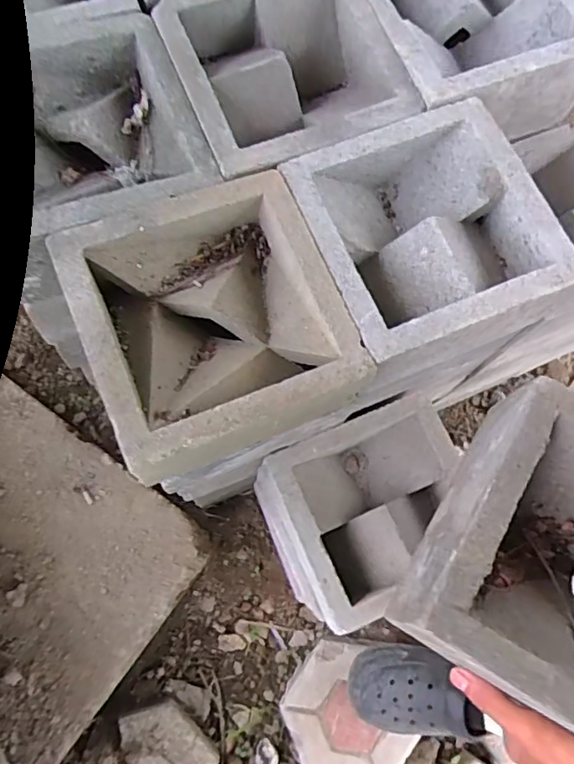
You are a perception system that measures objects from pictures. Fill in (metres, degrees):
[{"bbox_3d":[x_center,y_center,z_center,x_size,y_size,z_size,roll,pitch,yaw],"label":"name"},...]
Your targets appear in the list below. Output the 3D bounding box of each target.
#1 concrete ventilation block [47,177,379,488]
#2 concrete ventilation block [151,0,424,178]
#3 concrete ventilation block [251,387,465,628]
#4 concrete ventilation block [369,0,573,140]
[{"bbox_3d":[-0.056,-0.050,0.453,0.196,0.068,0.208,-23,76,-7],"label":"concrete ventilation block"},{"bbox_3d":[-0.001,-0.286,0.532,0.193,0.079,0.188,-23,77,-8],"label":"concrete ventilation block"},{"bbox_3d":[0.094,0.138,0.621,0.221,0.072,0.187,-24,77,-8],"label":"concrete ventilation block"},{"bbox_3d":[0.180,-0.359,0.582,0.197,0.097,0.204,-24,77,-8],"label":"concrete ventilation block"}]

